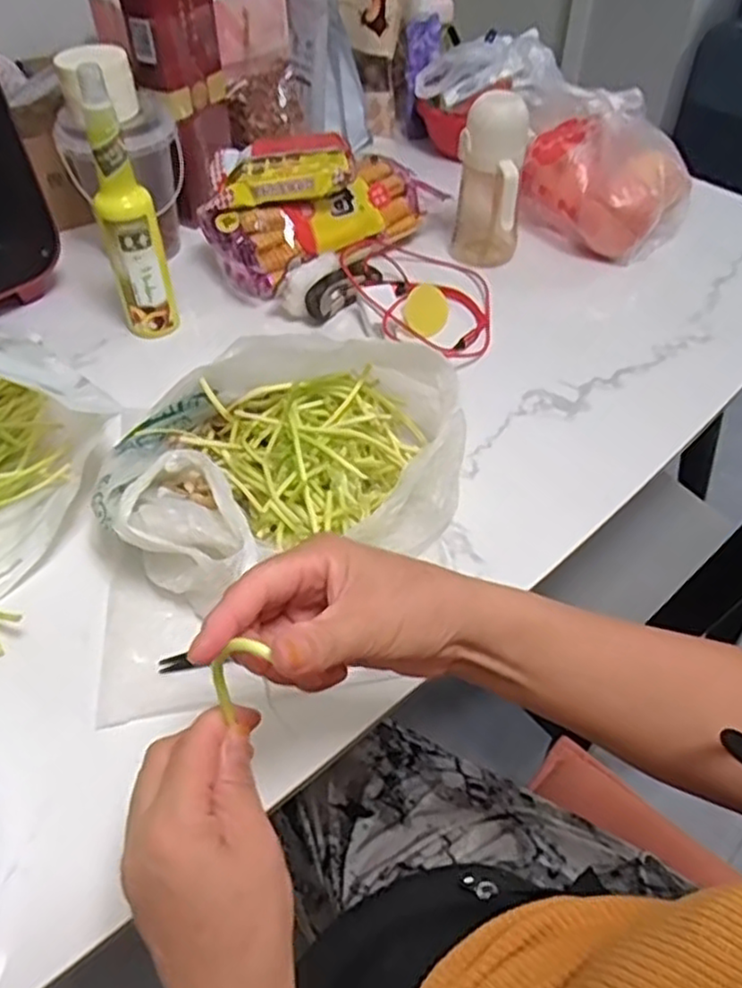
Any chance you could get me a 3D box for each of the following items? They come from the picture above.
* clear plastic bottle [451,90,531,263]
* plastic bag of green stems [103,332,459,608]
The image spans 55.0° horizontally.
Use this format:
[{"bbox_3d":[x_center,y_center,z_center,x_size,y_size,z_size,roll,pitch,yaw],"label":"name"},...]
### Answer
[{"bbox_3d":[0.128,-0.324,0.770,0.073,0.183,0.063,7,49,7],"label":"clear plastic bottle"},{"bbox_3d":[-0.064,-0.033,0.538,0.268,0.080,0.198,-20,51,-17],"label":"plastic bag of green stems"}]

